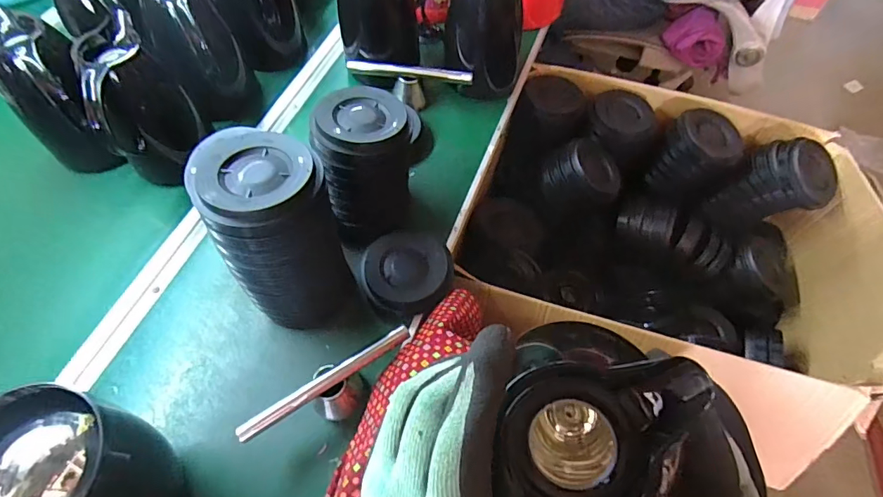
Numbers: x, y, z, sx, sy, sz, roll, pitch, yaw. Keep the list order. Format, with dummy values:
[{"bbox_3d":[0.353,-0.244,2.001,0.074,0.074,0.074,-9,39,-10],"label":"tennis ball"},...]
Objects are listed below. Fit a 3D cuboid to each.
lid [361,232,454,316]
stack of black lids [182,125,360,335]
[{"bbox_3d":[-0.044,0.030,0.625,0.114,0.034,0.114,0,60,0],"label":"lid"},{"bbox_3d":[-0.171,-0.007,0.535,0.122,0.224,0.133,-17,61,-9],"label":"stack of black lids"}]

